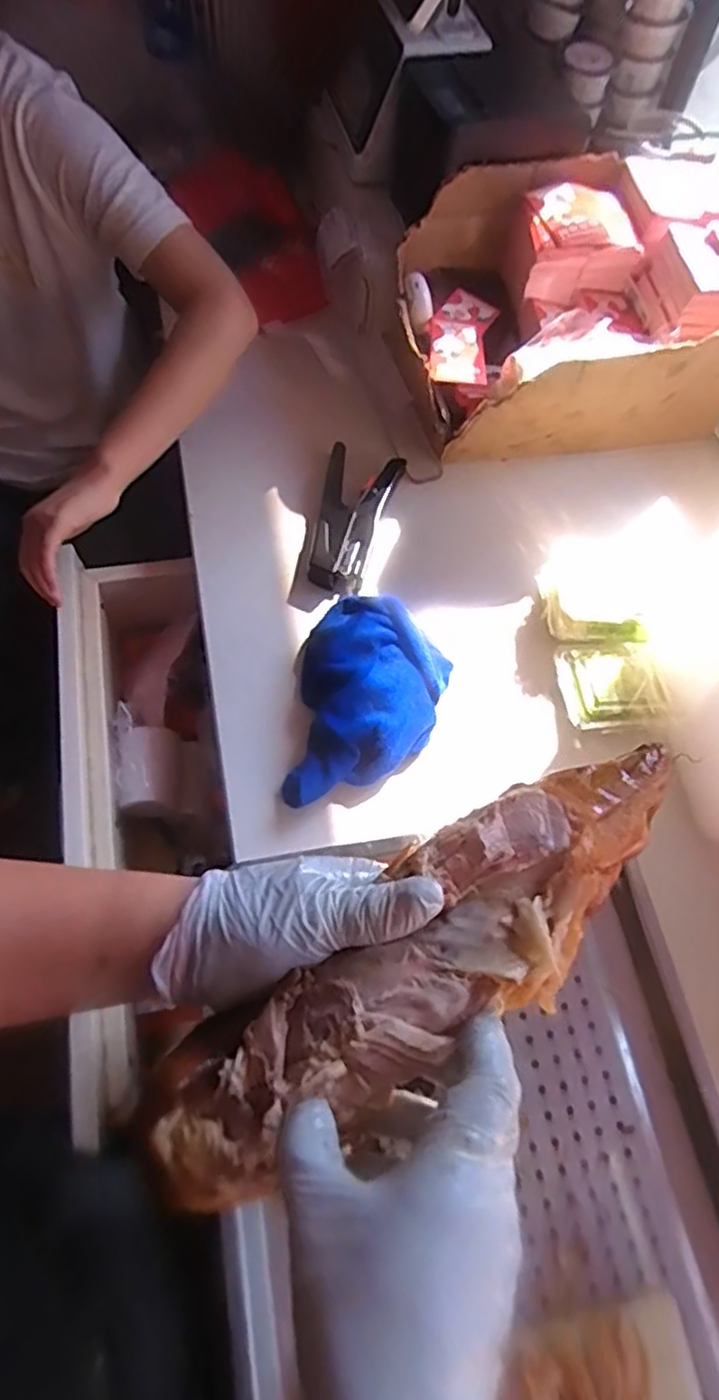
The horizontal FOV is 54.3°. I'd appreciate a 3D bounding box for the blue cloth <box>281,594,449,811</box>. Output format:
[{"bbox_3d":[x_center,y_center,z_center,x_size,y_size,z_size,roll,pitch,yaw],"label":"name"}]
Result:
[{"bbox_3d":[0.009,0.004,0.628,0.134,0.067,0.188,6,64,0],"label":"blue cloth"}]

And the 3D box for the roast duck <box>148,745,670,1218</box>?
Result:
[{"bbox_3d":[0.028,0.120,0.310,0.280,0.045,0.084,-38,71,-4],"label":"roast duck"}]

